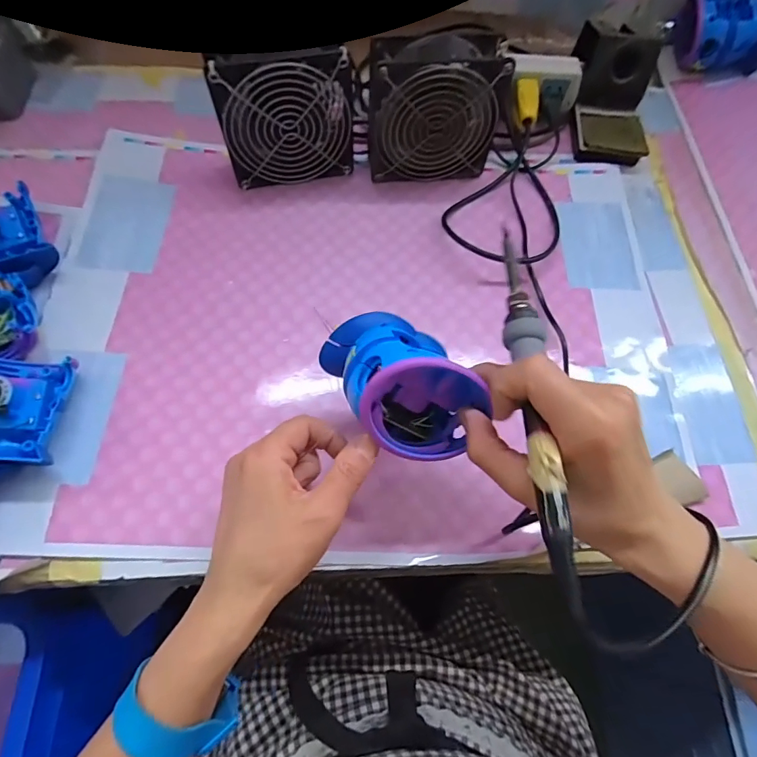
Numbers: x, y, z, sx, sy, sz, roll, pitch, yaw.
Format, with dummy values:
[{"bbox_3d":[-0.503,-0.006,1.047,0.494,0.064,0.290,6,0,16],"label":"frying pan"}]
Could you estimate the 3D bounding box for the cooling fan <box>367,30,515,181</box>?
[{"bbox_3d":[0.051,-0.249,0.410,0.121,0.123,0.039,-7,67,-6],"label":"cooling fan"}]

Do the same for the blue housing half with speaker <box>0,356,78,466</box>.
[{"bbox_3d":[-0.277,0.021,0.321,0.099,0.044,0.085,2,67,-2],"label":"blue housing half with speaker"}]

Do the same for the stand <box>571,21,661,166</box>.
[{"bbox_3d":[0.256,-0.316,0.474,0.074,0.079,0.154,3,67,-2],"label":"stand"}]

